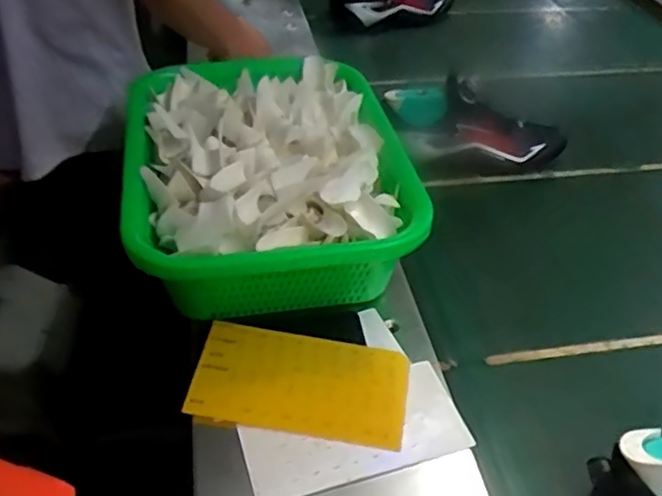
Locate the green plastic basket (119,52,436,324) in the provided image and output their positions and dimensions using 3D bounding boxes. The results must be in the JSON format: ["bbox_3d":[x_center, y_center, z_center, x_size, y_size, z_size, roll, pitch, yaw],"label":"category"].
[{"bbox_3d":[-0.075,-0.083,0.738,0.293,0.123,0.382,-6,43,-12],"label":"green plastic basket"}]

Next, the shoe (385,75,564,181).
[{"bbox_3d":[0.219,-0.175,0.947,0.247,0.120,0.129,-6,43,-12],"label":"shoe"}]

